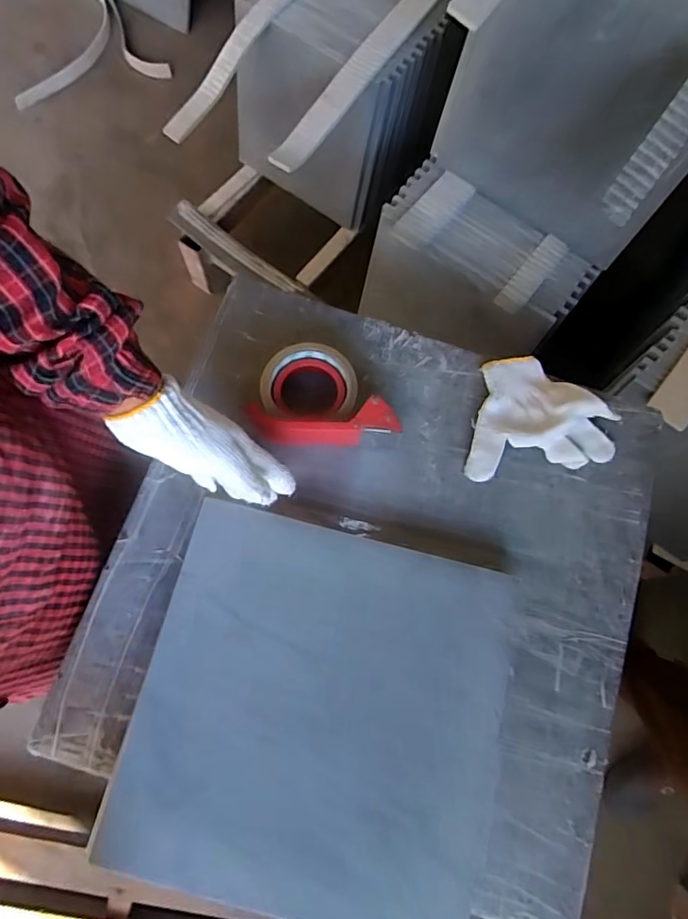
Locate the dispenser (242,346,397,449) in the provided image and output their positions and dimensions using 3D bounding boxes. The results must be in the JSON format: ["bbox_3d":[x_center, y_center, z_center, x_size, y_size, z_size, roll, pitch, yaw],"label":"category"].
[{"bbox_3d":[-0.024,-0.061,0.535,0.135,0.061,0.097,-3,75,-3],"label":"dispenser"}]

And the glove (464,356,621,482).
[{"bbox_3d":[0.195,-0.052,0.543,0.155,0.039,0.125,-8,75,-4],"label":"glove"}]

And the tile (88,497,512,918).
[{"bbox_3d":[-0.021,0.214,0.458,0.299,0.012,0.300,14,75,2],"label":"tile"}]

